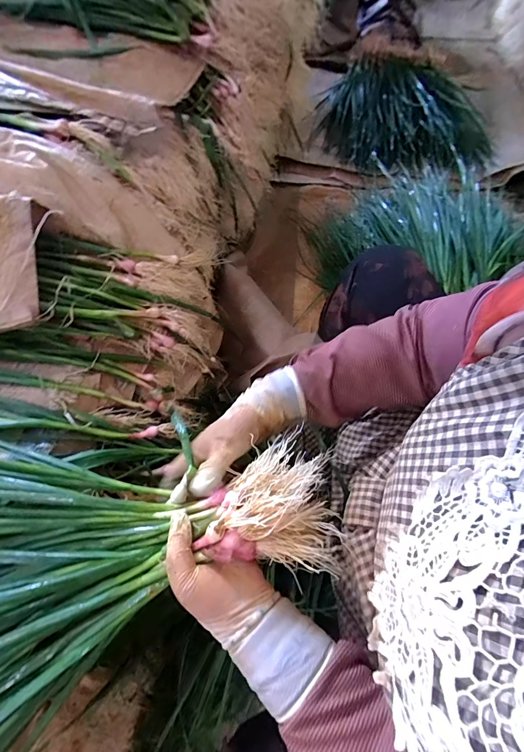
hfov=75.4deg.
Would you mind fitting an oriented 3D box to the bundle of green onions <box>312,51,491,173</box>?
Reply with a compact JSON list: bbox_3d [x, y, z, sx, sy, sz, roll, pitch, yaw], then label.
[{"bbox_3d":[0.390,-0.737,0.962,0.506,0.168,0.315,37,72,15],"label":"bundle of green onions"}]

